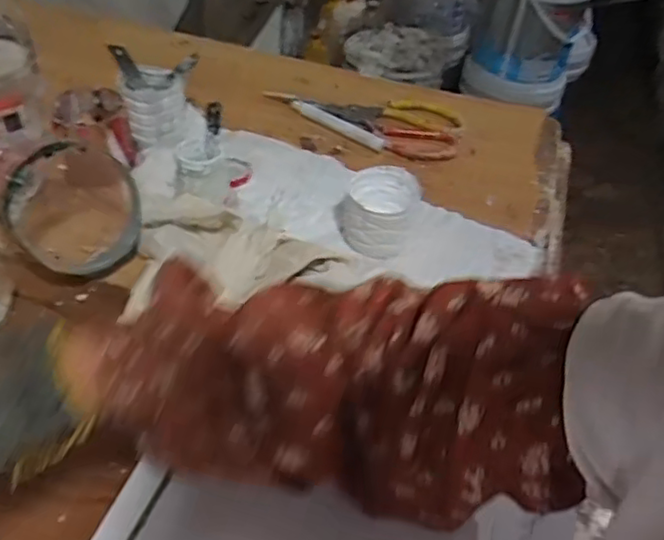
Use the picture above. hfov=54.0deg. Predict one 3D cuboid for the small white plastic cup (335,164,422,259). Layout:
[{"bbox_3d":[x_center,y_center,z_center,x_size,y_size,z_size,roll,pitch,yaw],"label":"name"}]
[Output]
[{"bbox_3d":[0.042,-0.056,0.605,0.078,0.067,0.064,8,44,4],"label":"small white plastic cup"}]

